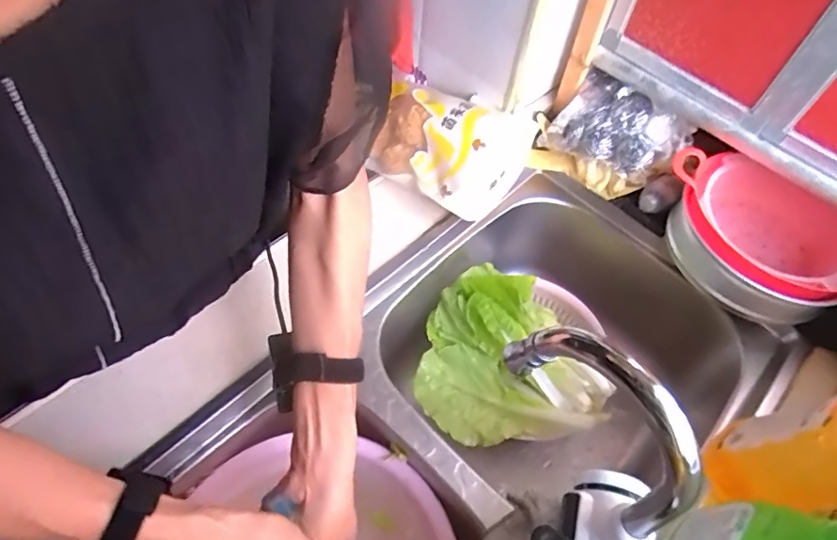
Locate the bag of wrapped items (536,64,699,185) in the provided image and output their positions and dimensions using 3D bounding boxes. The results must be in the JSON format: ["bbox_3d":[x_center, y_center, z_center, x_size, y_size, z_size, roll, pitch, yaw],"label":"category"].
[{"bbox_3d":[0.262,-0.184,0.696,0.155,0.078,0.095,36,60,18],"label":"bag of wrapped items"}]

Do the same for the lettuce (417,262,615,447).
[{"bbox_3d":[0.097,0.105,0.662,0.207,0.056,0.232,-16,59,-16],"label":"lettuce"}]

